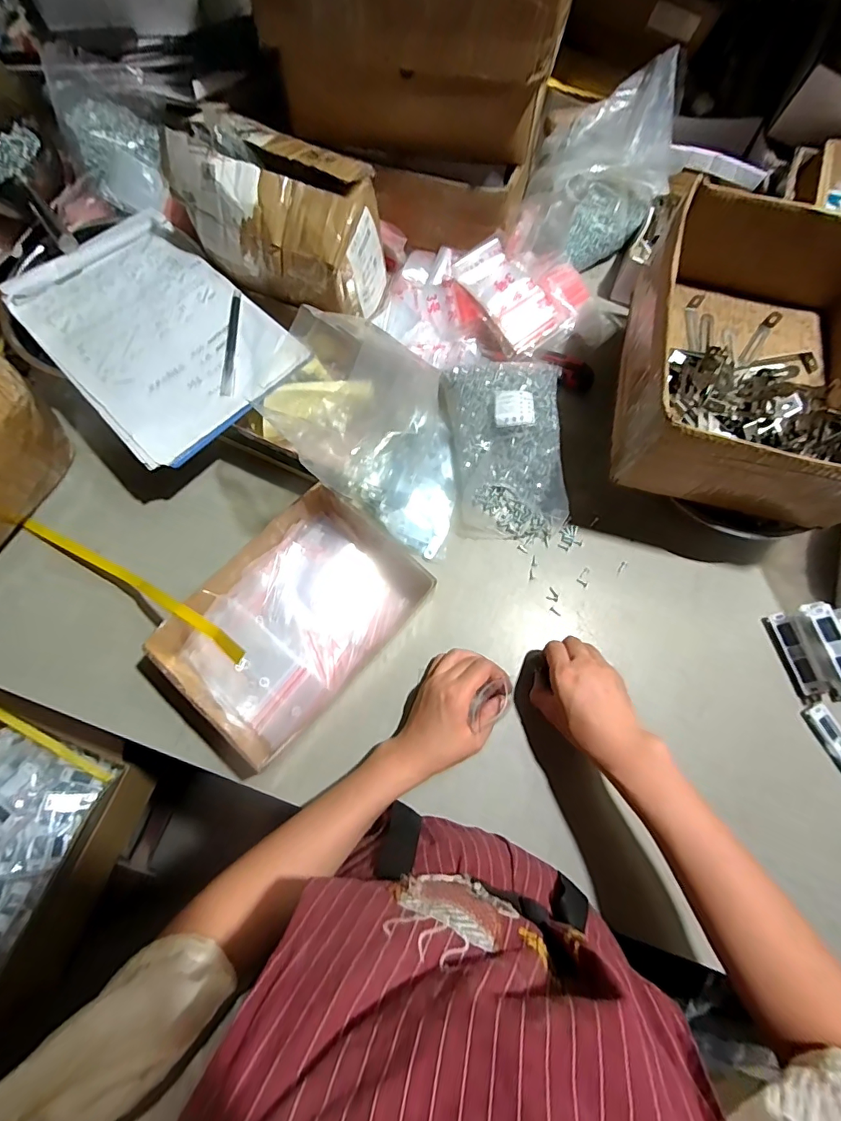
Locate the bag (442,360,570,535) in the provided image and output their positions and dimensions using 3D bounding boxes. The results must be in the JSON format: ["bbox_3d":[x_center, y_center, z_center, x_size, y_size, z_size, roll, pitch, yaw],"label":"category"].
[{"bbox_3d":[0.112,-0.147,0.589,0.147,0.082,0.222,-2,73,-2],"label":"bag"}]

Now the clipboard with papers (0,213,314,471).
[{"bbox_3d":[-0.314,-0.270,0.561,0.305,0.015,0.217,43,77,10],"label":"clipboard with papers"}]

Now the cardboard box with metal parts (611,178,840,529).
[{"bbox_3d":[0.362,-0.212,0.507,0.258,0.117,0.300,11,73,2],"label":"cardboard box with metal parts"}]

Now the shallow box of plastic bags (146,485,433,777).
[{"bbox_3d":[-0.132,0.064,0.523,0.184,0.073,0.257,43,77,10],"label":"shallow box of plastic bags"}]

